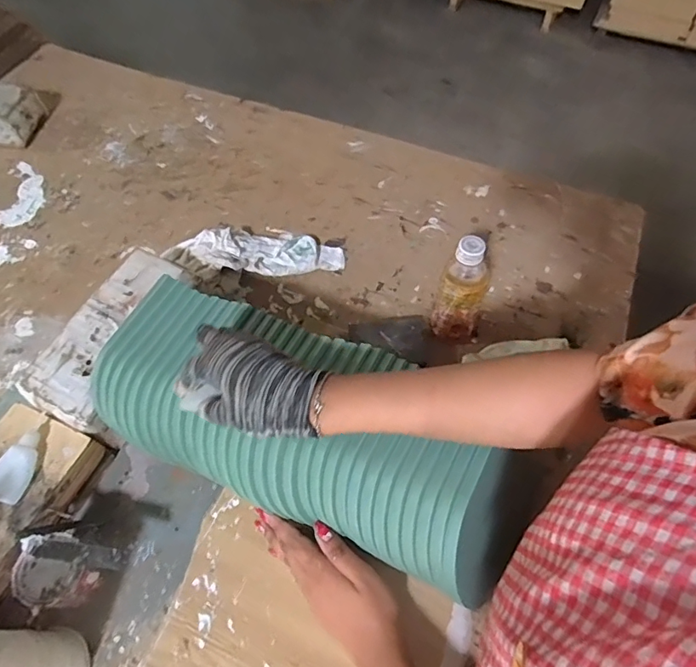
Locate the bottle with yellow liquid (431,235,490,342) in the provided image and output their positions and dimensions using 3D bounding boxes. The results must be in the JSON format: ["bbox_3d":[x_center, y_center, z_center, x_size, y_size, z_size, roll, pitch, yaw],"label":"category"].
[{"bbox_3d":[0.140,-0.045,0.591,0.048,0.172,0.054,-37,66,-20],"label":"bottle with yellow liquid"}]

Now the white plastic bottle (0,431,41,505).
[{"bbox_3d":[-0.342,0.137,0.491,0.033,0.019,0.070,12,60,9],"label":"white plastic bottle"}]

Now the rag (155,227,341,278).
[{"bbox_3d":[-0.137,-0.122,0.707,0.260,0.053,0.088,-9,59,-6],"label":"rag"}]

